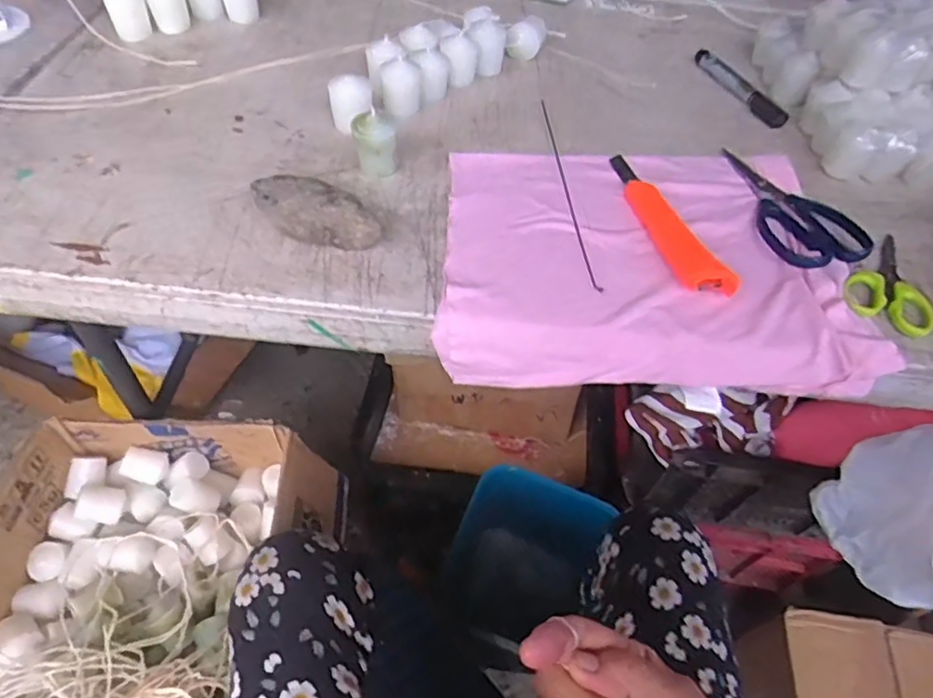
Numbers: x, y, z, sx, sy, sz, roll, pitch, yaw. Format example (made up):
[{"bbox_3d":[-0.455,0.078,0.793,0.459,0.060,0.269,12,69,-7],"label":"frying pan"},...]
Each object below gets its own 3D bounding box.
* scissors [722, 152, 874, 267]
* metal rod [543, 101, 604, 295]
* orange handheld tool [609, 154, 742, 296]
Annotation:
[{"bbox_3d":[0.267,-0.130,0.524,0.078,0.016,0.162,-15,53,-15],"label":"scissors"},{"bbox_3d":[0.087,-0.149,0.540,0.010,0.006,0.269,-2,50,-5],"label":"metal rod"},{"bbox_3d":[0.159,-0.113,0.500,0.032,0.020,0.184,-11,52,-12],"label":"orange handheld tool"}]

